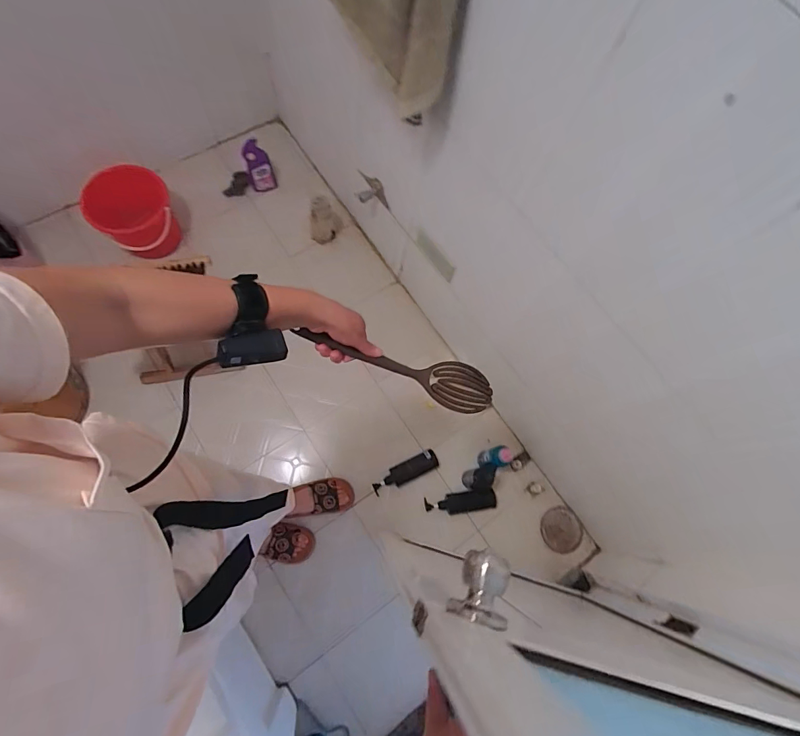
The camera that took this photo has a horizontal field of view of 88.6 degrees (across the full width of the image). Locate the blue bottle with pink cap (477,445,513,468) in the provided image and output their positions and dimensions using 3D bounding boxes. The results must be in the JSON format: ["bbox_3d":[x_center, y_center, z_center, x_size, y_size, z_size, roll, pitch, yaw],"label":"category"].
[{"bbox_3d":[0.294,0.282,1.280,0.060,0.192,0.060,0,72,1],"label":"blue bottle with pink cap"}]

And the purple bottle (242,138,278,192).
[{"bbox_3d":[-0.481,-0.680,1.393,0.092,0.202,0.048,-16,73,-5],"label":"purple bottle"}]

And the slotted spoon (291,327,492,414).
[{"bbox_3d":[0.007,0.003,0.628,0.332,0.026,0.075,17,72,-26],"label":"slotted spoon"}]

